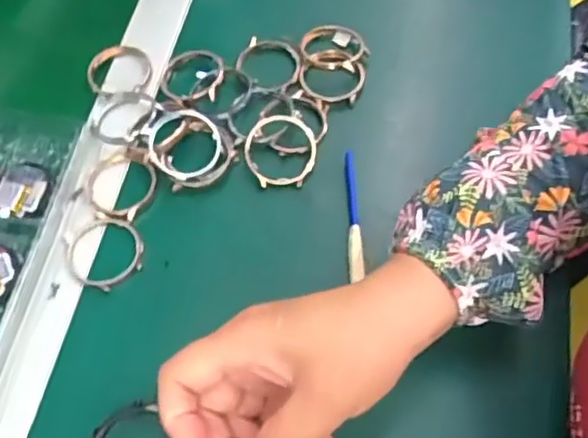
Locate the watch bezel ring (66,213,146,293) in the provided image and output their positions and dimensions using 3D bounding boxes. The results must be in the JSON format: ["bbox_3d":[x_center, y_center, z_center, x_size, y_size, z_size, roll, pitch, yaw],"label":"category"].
[{"bbox_3d":[-0.115,0.019,0.379,0.045,0.004,0.049,-2,63,3],"label":"watch bezel ring"}]

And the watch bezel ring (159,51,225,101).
[{"bbox_3d":[-0.070,-0.101,0.432,0.044,0.007,0.045,-2,63,3],"label":"watch bezel ring"}]

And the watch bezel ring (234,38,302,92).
[{"bbox_3d":[-0.017,-0.109,0.441,0.044,0.011,0.049,-26,62,-12],"label":"watch bezel ring"}]

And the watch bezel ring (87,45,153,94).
[{"bbox_3d":[-0.125,-0.105,0.446,0.046,0.007,0.043,-2,63,3],"label":"watch bezel ring"}]

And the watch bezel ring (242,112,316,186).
[{"bbox_3d":[-0.009,-0.043,0.402,0.046,0.008,0.048,0,77,1],"label":"watch bezel ring"}]

